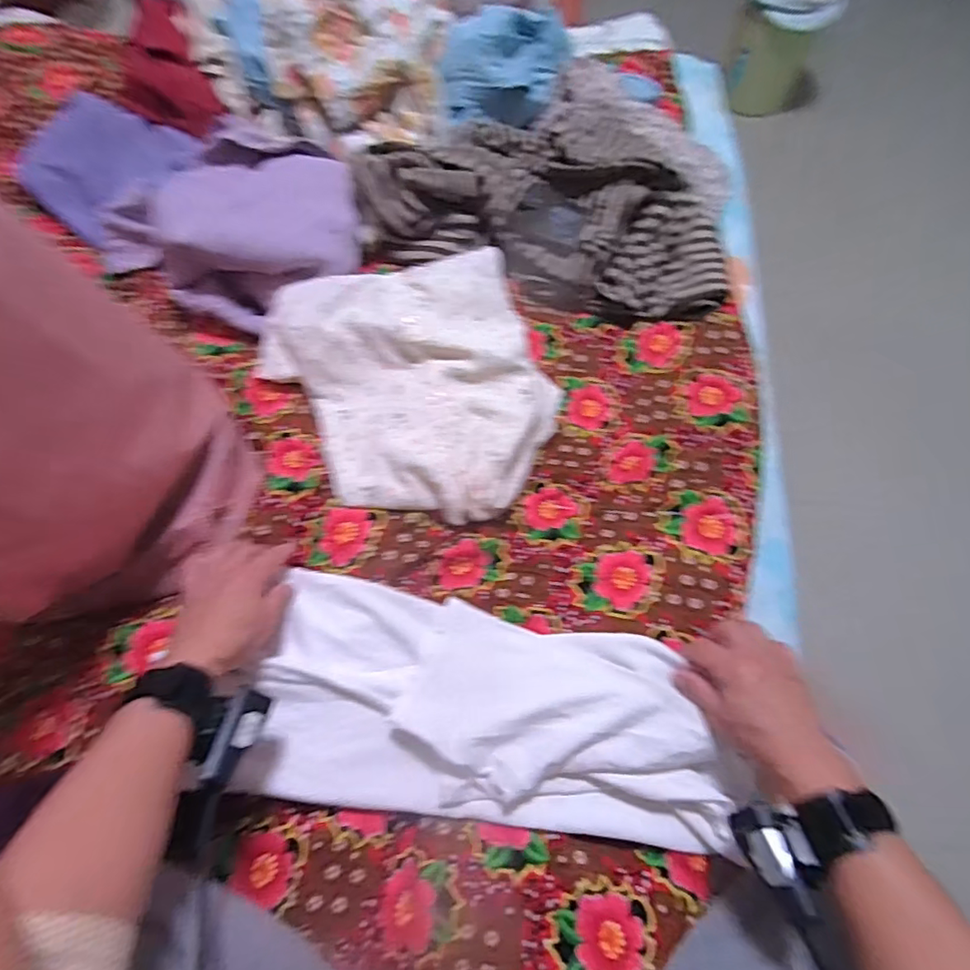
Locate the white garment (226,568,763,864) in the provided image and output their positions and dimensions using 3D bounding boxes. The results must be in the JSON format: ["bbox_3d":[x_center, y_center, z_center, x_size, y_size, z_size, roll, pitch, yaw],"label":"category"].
[{"bbox_3d":[-0.003,0.208,0.486,0.433,0.042,0.185,11,71,4],"label":"white garment"}]

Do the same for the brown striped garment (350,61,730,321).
[{"bbox_3d":[0.094,-0.405,0.708,0.450,0.095,0.323,11,66,7],"label":"brown striped garment"}]

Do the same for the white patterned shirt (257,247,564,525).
[{"bbox_3d":[-0.068,-0.114,0.605,0.287,0.070,0.309,-1,65,2],"label":"white patterned shirt"}]

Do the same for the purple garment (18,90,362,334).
[{"bbox_3d":[-0.361,-0.370,0.695,0.436,0.100,0.253,32,70,16],"label":"purple garment"}]

